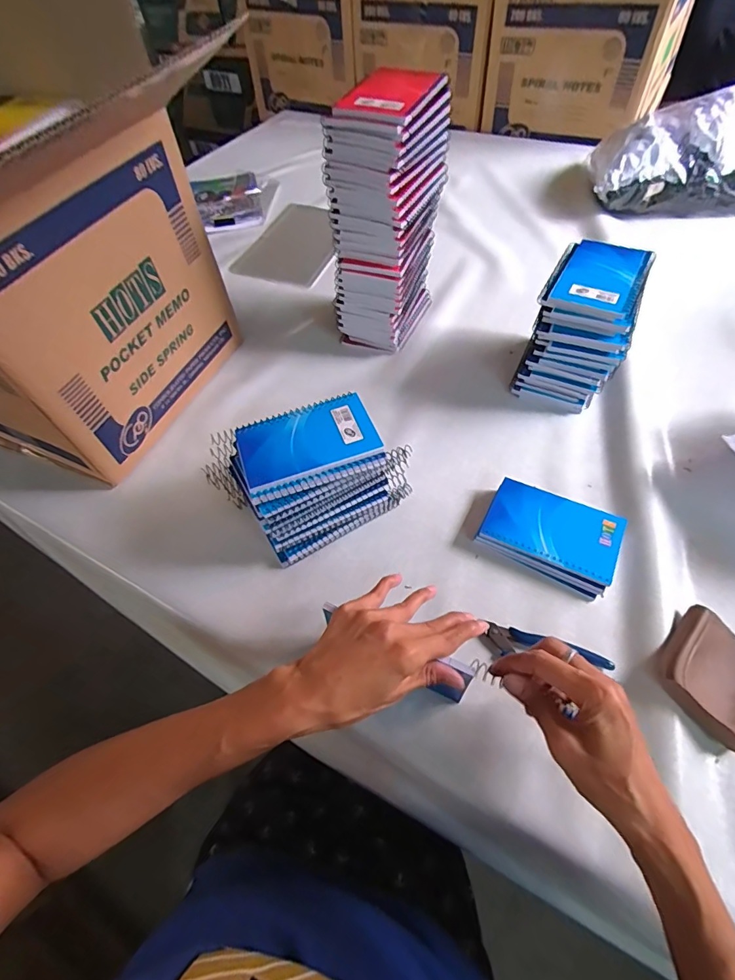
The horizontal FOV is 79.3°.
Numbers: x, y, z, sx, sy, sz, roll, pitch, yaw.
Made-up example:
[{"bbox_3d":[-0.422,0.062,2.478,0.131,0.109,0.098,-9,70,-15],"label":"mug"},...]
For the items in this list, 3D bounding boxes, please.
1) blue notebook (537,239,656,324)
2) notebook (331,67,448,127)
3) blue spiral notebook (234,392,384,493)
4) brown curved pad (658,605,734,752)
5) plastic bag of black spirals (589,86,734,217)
[{"bbox_3d":[0.267,-0.246,0.510,0.097,0.014,0.133,24,61,20],"label":"blue notebook"},{"bbox_3d":[0.024,-0.418,0.468,0.086,0.013,0.131,18,59,16],"label":"notebook"},{"bbox_3d":[-0.060,-0.051,0.433,0.131,0.007,0.084,-19,56,-8],"label":"blue spiral notebook"},{"bbox_3d":[0.299,0.159,0.376,0.091,0.027,0.086,-40,62,-20],"label":"brown curved pad"},{"bbox_3d":[0.634,-0.614,0.801,0.433,0.132,0.207,1,56,6],"label":"plastic bag of black spirals"}]

